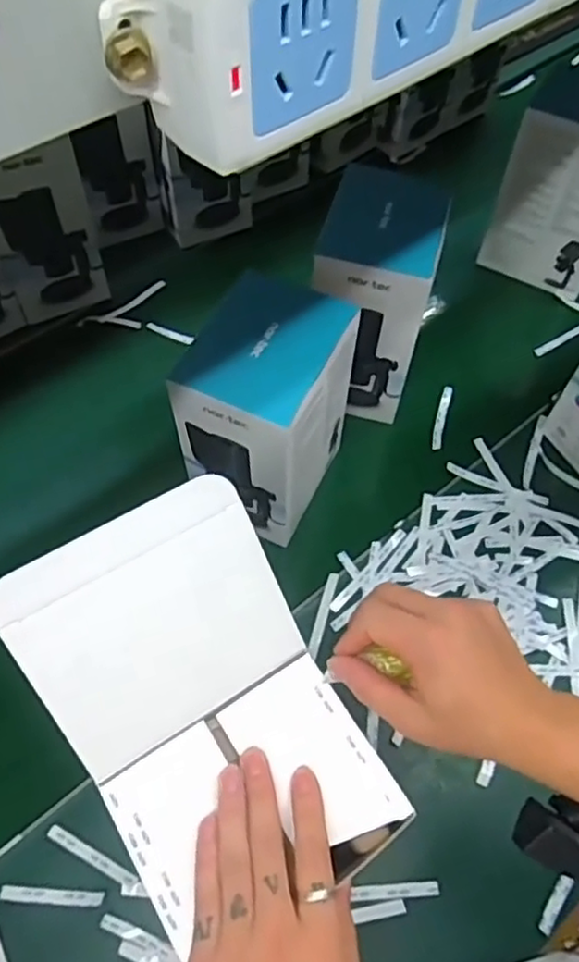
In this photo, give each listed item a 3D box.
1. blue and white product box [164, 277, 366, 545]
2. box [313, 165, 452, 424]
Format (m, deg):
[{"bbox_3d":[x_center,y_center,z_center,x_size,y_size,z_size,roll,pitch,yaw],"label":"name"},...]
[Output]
[{"bbox_3d":[-0.021,-0.059,0.666,0.116,0.227,0.142,24,64,11],"label":"blue and white product box"},{"bbox_3d":[0.096,-0.202,0.749,0.117,0.220,0.153,14,60,7],"label":"box"}]

